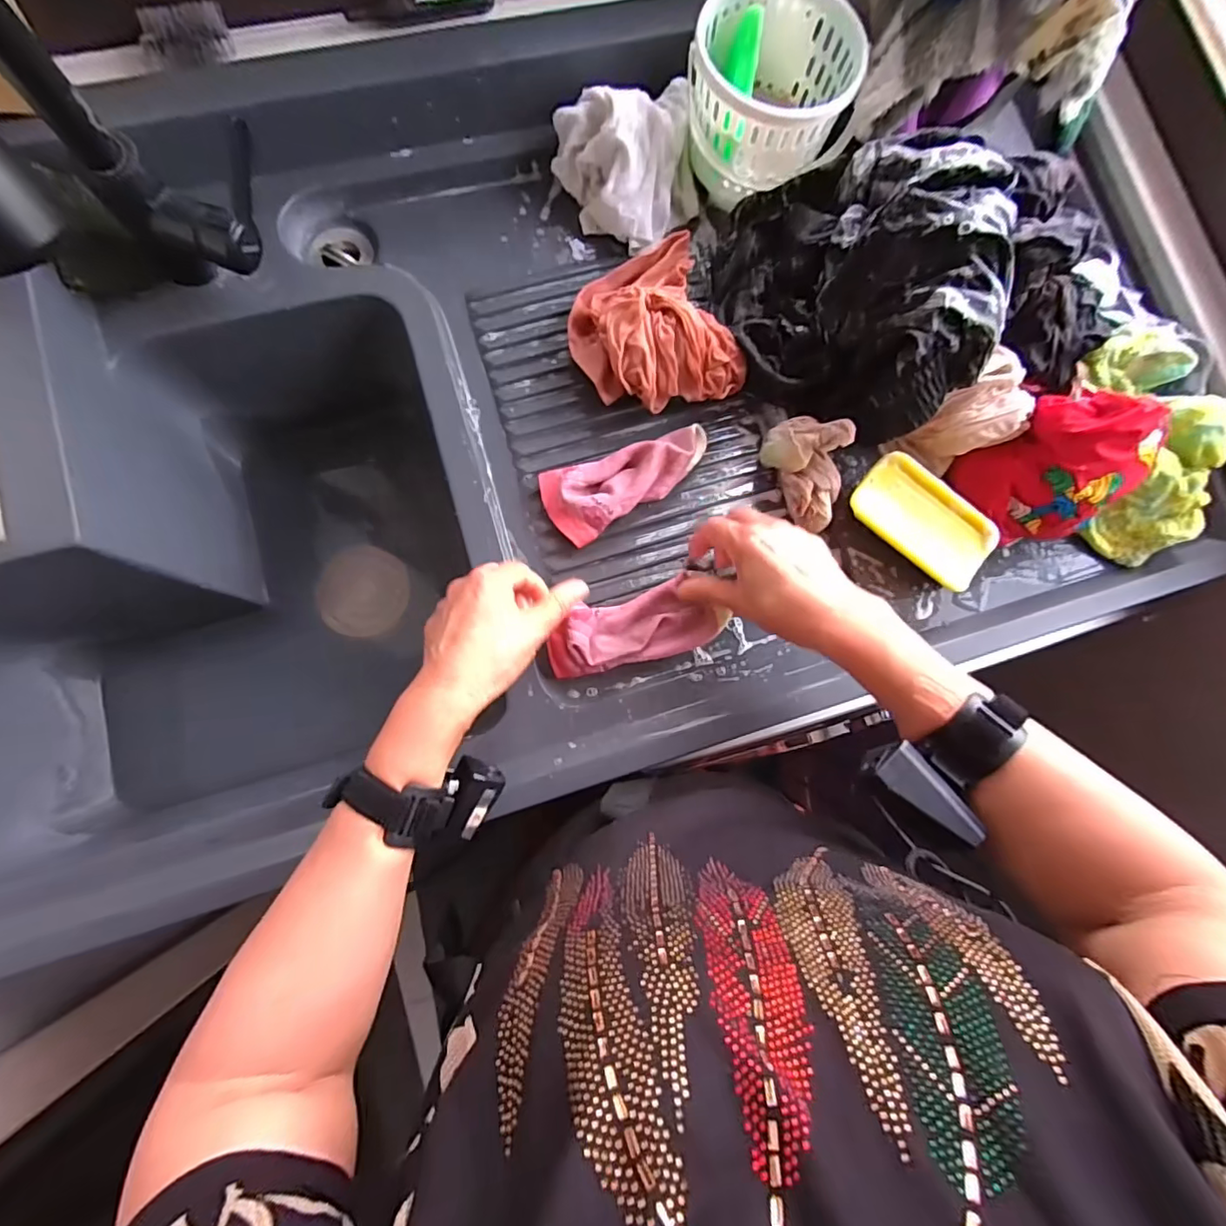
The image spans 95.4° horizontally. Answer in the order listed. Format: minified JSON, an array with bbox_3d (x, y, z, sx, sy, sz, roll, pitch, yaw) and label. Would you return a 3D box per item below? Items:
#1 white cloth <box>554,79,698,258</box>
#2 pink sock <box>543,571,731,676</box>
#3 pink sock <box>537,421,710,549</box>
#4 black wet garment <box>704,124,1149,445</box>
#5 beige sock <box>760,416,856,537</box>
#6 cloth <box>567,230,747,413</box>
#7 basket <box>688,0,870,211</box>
[{"bbox_3d":[0.018,-0.396,0.499,0.122,0.073,0.113,-14,83,-7],"label":"white cloth"},{"bbox_3d":[0.020,0.011,0.448,0.142,0.024,0.055,-13,83,-13],"label":"pink sock"},{"bbox_3d":[0.012,-0.117,0.471,0.145,0.026,0.063,-30,86,-8],"label":"pink sock"},{"bbox_3d":[0.228,-0.275,0.444,0.232,0.144,0.245,-17,84,-7],"label":"black wet garment"},{"bbox_3d":[0.164,-0.119,0.460,0.044,0.074,0.090,-29,85,-8],"label":"beige sock"},{"bbox_3d":[0.033,-0.241,0.474,0.128,0.068,0.142,-24,85,-8],"label":"cloth"},{"bbox_3d":[0.135,-0.447,0.488,0.137,0.090,0.138,1,82,-5],"label":"basket"}]

